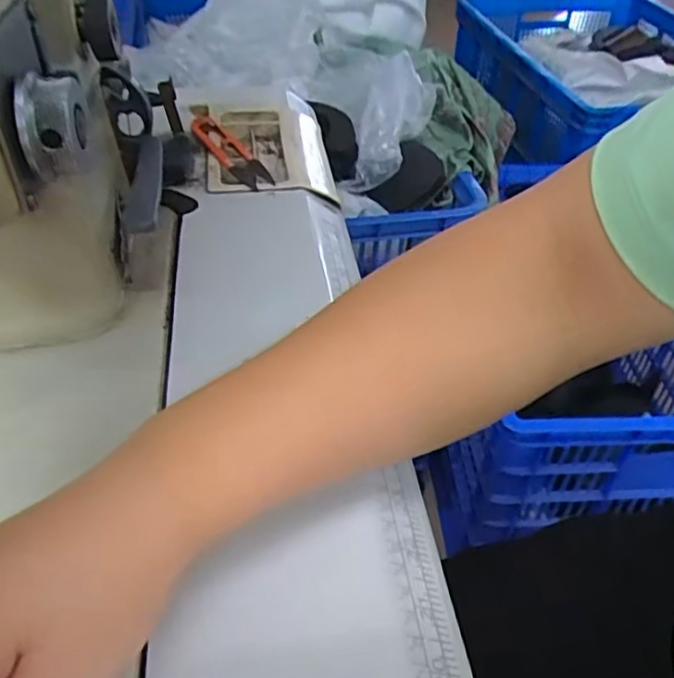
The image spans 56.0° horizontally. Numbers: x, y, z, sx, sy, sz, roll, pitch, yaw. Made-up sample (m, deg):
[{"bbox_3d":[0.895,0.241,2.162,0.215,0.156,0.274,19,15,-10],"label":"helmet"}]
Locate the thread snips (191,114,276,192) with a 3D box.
[{"bbox_3d":[-0.089,-0.155,0.521,0.026,0.014,0.116,-22,48,-25],"label":"thread snips"}]

